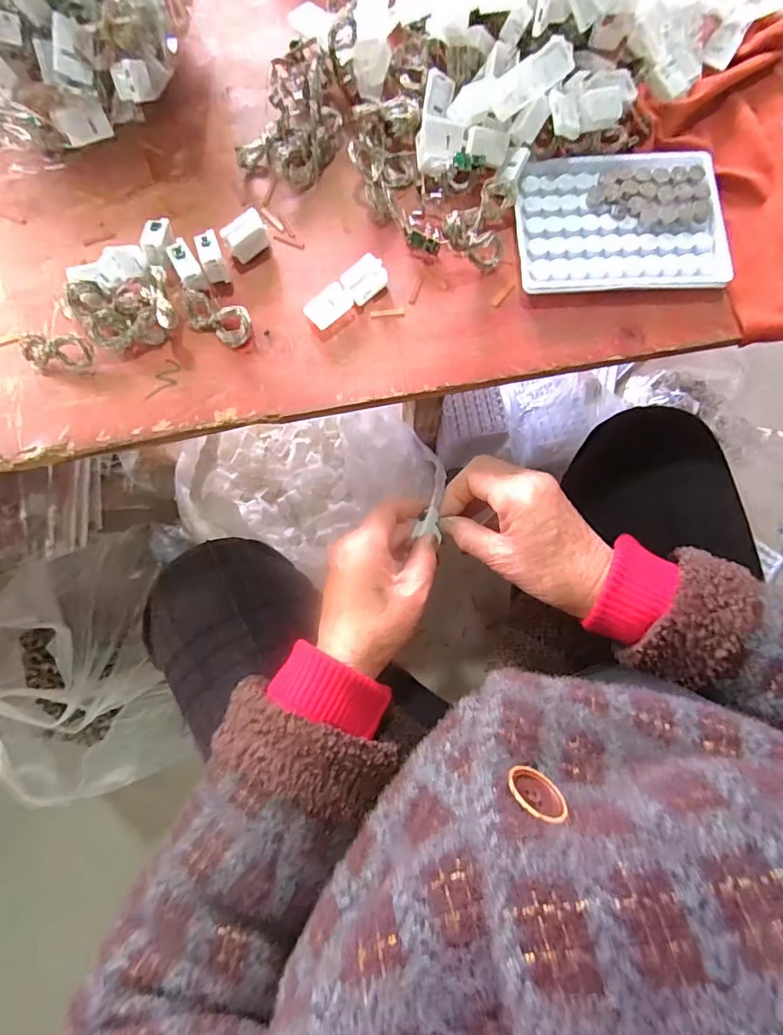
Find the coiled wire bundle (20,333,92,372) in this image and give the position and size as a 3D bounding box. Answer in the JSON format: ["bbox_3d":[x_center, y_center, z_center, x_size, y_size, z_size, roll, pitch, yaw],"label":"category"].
[{"bbox_3d":[-0.205,-0.103,0.307,0.041,0.011,0.020,-2,118,-3],"label":"coiled wire bundle"}]

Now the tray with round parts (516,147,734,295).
[{"bbox_3d":[0.147,-0.197,0.322,0.128,0.015,0.105,-1,78,1],"label":"tray with round parts"}]

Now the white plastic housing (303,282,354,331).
[{"bbox_3d":[-0.039,-0.132,0.312,0.030,0.009,0.020,-41,80,-7],"label":"white plastic housing"}]

